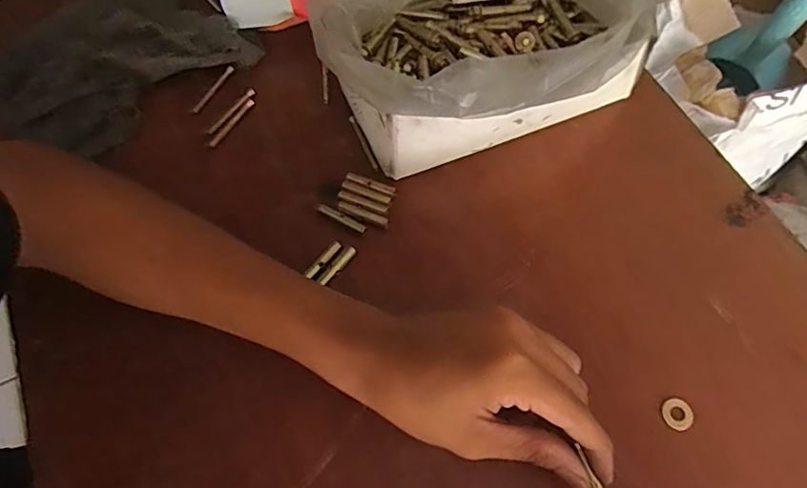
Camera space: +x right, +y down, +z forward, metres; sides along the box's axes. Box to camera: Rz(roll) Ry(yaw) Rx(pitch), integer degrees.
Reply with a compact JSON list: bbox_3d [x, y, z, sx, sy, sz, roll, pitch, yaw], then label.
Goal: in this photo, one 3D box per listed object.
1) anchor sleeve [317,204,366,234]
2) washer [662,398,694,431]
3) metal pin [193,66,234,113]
[{"bbox_3d":[-0.041,-0.017,0.360,0.036,0.004,0.006,26,69,14],"label":"anchor sleeve"},{"bbox_3d":[0.157,0.097,0.307,0.017,0.004,0.017,-1,65,2],"label":"washer"},{"bbox_3d":[-0.145,-0.118,0.411,0.004,0.005,0.047,24,68,13],"label":"metal pin"}]

